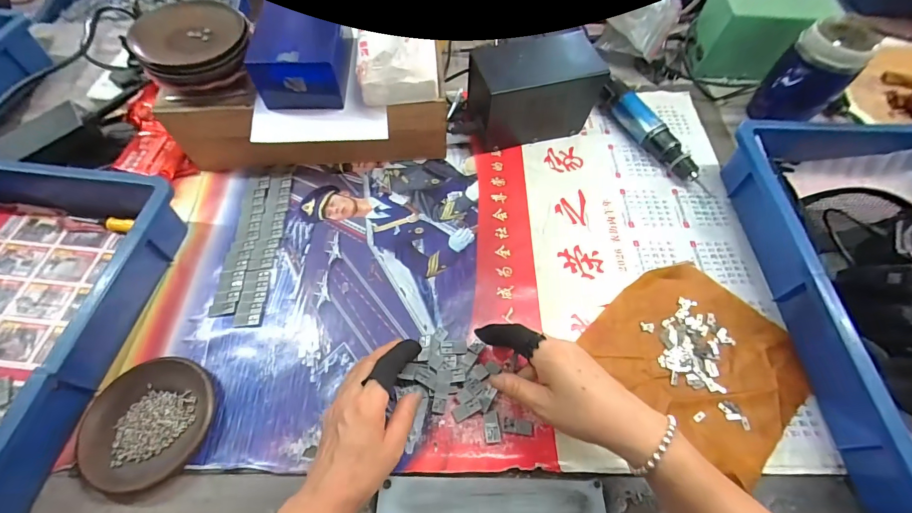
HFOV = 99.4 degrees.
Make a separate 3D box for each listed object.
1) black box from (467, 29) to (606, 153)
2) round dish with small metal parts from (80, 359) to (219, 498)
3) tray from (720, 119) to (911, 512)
[{"bbox_3d":[0.103,-0.232,0.536,0.157,0.116,0.096,-12,61,-8],"label":"black box"},{"bbox_3d":[-0.288,0.154,0.363,0.115,0.016,0.110,0,60,-1],"label":"round dish with small metal parts"},{"bbox_3d":[0.490,0.022,0.398,0.290,0.102,0.437,2,60,0],"label":"tray"}]

